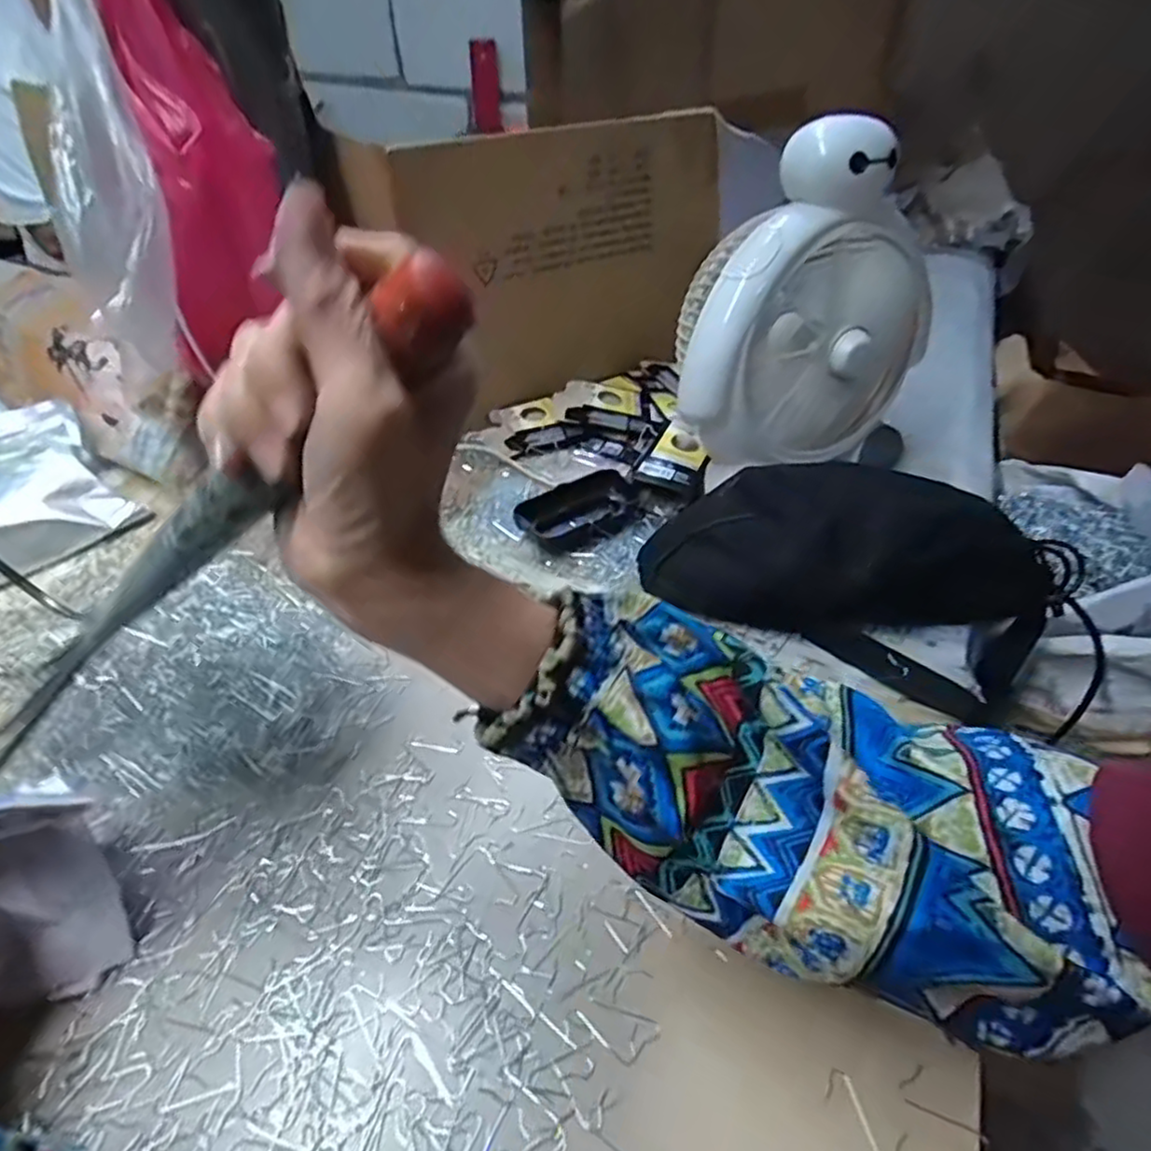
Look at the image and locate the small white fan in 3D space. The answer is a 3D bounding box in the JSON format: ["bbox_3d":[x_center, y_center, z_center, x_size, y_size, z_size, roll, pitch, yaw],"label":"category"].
[{"bbox_3d":[0.201,-0.206,0.566,0.225,0.263,0.114,-1,43,-2],"label":"small white fan"}]

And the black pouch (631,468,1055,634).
[{"bbox_3d":[0.187,-0.019,0.490,0.264,0.095,0.095,-1,43,-2],"label":"black pouch"}]

